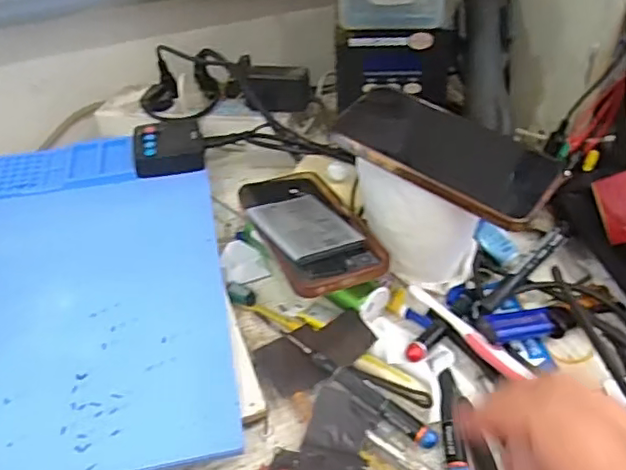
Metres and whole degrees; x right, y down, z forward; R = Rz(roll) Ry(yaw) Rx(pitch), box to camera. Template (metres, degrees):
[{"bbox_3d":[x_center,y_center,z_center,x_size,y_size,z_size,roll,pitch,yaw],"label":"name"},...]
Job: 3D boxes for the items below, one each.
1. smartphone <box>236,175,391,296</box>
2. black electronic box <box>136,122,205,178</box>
[{"bbox_3d":[-0.003,-0.012,0.503,0.086,0.018,0.166,-10,35,-23],"label":"smartphone"},{"bbox_3d":[-0.147,-0.093,0.616,0.067,0.018,0.073,-8,42,-6],"label":"black electronic box"}]

